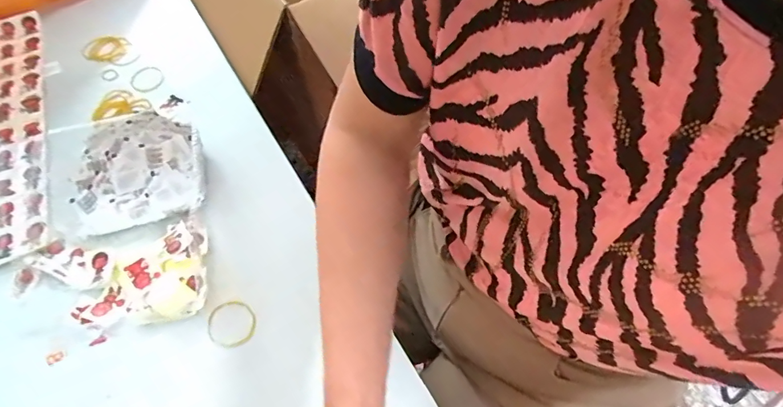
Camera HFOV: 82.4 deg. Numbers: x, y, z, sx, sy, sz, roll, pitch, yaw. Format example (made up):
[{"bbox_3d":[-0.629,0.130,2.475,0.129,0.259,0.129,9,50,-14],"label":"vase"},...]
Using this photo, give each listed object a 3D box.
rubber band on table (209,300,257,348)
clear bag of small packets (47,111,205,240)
[{"bbox_3d":[-0.146,0.111,0.410,0.044,0.005,0.041,-1,59,2],"label":"rubber band on table"},{"bbox_3d":[-0.282,-0.031,0.463,0.161,0.041,0.113,-15,60,-6],"label":"clear bag of small packets"}]

